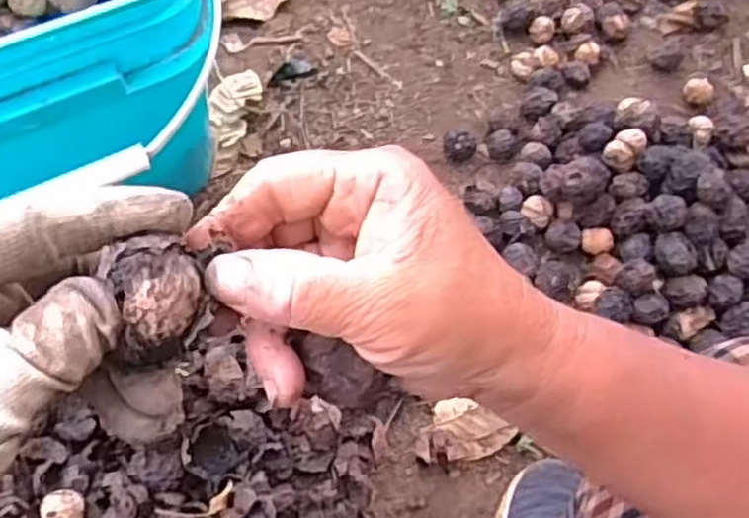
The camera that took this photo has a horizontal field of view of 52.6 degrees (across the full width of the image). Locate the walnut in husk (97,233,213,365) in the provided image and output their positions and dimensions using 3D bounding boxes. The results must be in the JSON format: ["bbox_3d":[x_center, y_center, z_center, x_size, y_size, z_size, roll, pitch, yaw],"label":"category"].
[{"bbox_3d":[-0.067,0.012,0.235,0.029,0.023,0.030,-14,65,-11],"label":"walnut in husk"}]

